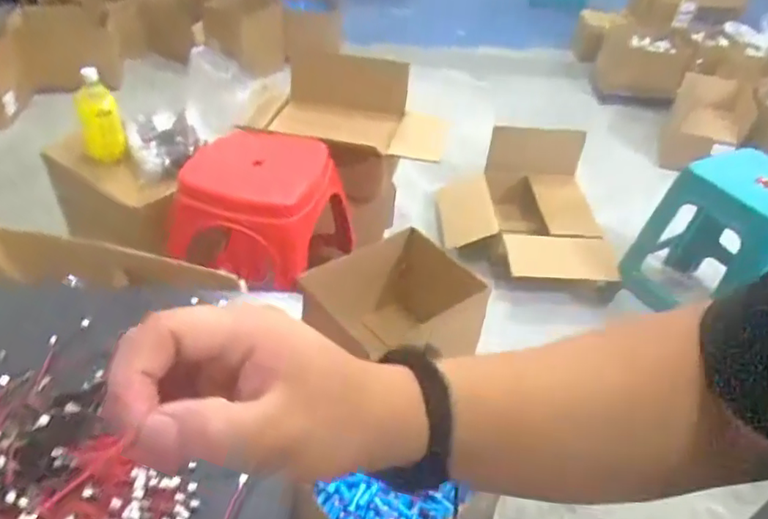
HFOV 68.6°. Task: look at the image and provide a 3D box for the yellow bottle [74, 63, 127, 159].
[{"bbox_3d":[-0.594,-0.292,1.180,0.082,0.173,0.077,-17,46,-26],"label":"yellow bottle"}]

